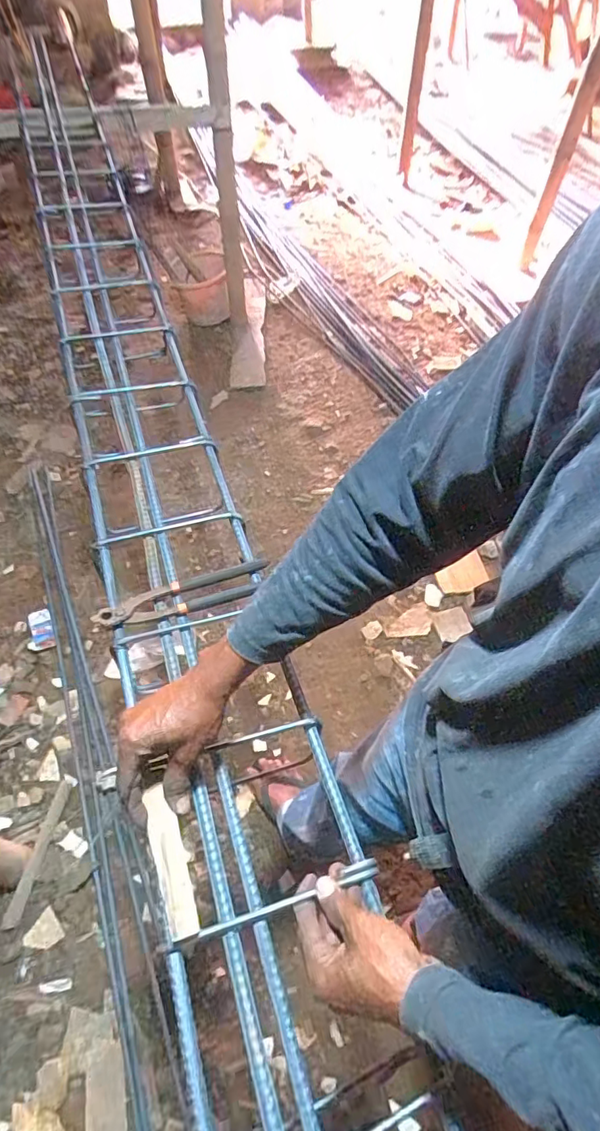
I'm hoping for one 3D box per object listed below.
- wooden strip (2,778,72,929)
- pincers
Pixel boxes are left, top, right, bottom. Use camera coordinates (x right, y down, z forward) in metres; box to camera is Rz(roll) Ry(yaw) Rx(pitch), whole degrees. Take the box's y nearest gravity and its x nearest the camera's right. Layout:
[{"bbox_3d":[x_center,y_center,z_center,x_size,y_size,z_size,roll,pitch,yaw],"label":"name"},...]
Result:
[{"bbox_3d":[-0.583,0.641,1.176,0.033,0.015,0.293,13,61,7],"label":"wooden strip"},{"bbox_3d":[-0.145,0.038,0.661,0.215,0.024,0.049,-13,55,-11],"label":"pincers"}]

